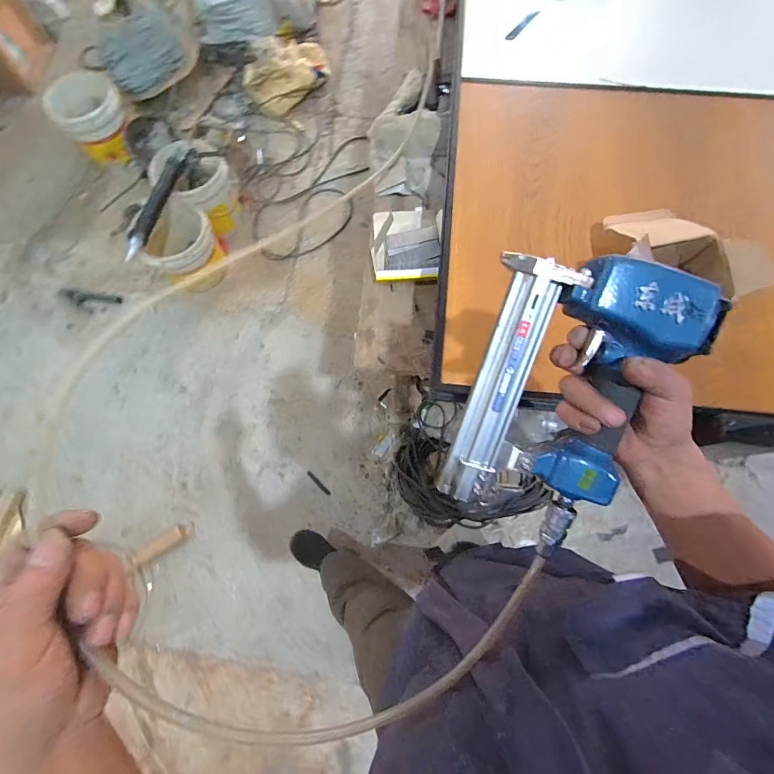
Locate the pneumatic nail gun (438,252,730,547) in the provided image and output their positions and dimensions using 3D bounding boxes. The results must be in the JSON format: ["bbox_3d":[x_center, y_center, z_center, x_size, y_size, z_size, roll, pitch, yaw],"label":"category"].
[{"bbox_3d":[0.146,0.010,0.333,0.157,0.065,0.236,21,101,1],"label":"pneumatic nail gun"}]

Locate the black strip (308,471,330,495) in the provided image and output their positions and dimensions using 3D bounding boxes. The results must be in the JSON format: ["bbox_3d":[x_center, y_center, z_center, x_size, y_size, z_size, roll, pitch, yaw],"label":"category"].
[{"bbox_3d":[-0.261,0.368,1.468,0.121,0.005,0.017,43,78,10],"label":"black strip"}]

